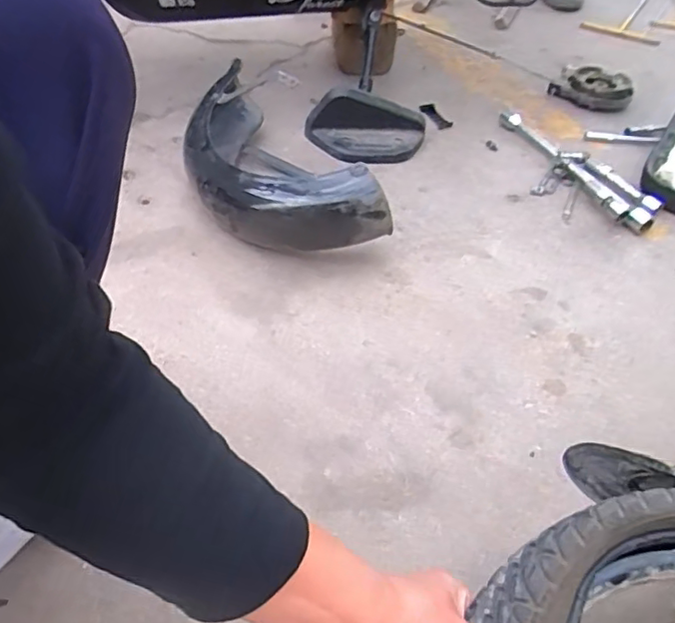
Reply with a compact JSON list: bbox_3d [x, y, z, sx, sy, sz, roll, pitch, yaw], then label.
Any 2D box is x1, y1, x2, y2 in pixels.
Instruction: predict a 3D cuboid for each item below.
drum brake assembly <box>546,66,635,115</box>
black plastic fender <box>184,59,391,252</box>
[{"bbox_3d":[0.501,-0.433,1.133,0.145,0.049,0.105,32,54,24],"label":"drum brake assembly"},{"bbox_3d":[-0.111,-0.197,0.821,0.181,0.131,0.399,-22,53,-22],"label":"black plastic fender"}]

